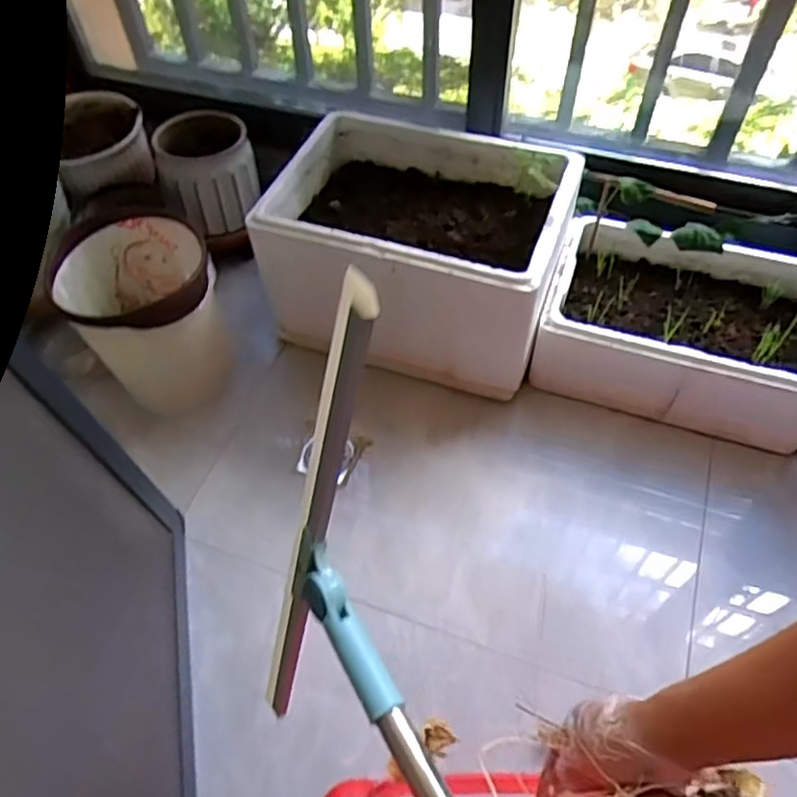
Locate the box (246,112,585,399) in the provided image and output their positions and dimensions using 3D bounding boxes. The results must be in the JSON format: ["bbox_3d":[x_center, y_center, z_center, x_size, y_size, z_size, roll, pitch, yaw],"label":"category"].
[{"bbox_3d":[0.034,-0.268,1.151,0.477,0.295,0.356,15,57,12],"label":"box"}]

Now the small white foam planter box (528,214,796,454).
[{"bbox_3d":[0.491,-0.116,1.137,0.448,0.181,0.302,16,57,12],"label":"small white foam planter box"}]

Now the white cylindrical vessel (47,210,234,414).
[{"bbox_3d":[-0.415,-0.128,1.113,0.231,0.246,0.232,-1,56,1],"label":"white cylindrical vessel"}]

